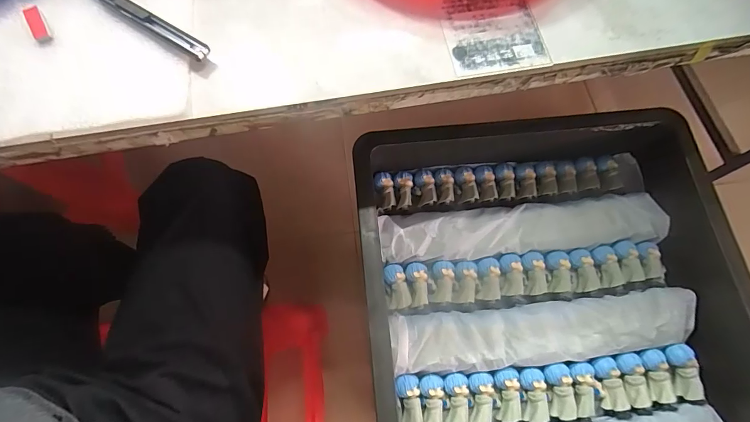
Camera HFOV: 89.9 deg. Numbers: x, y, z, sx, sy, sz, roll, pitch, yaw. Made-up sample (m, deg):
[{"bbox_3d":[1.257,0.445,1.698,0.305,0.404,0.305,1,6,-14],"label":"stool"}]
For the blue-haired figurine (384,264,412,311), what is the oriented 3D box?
[{"bbox_3d":[0.027,0.094,0.463,0.028,0.021,0.053,-6,70,-2],"label":"blue-haired figurine"}]

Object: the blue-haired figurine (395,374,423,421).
[{"bbox_3d":[0.038,0.213,0.417,0.025,0.016,0.056,-5,70,-2],"label":"blue-haired figurine"}]

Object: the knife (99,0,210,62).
[{"bbox_3d":[-0.189,-0.157,0.310,0.133,0.013,0.015,34,73,11],"label":"knife"}]

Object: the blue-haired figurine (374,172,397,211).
[{"bbox_3d":[0.013,-0.027,0.496,0.024,0.014,0.054,-7,70,-3],"label":"blue-haired figurine"}]

